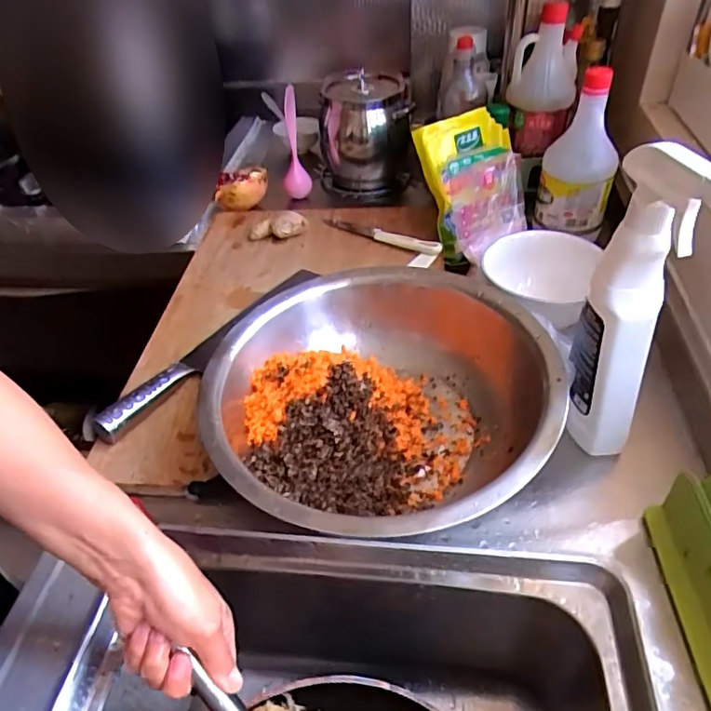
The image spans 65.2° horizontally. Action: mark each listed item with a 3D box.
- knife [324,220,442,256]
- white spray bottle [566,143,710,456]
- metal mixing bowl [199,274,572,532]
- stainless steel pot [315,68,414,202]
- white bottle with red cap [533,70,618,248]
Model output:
[{"bbox_3d":[0.035,-0.169,0.774,0.182,0.018,0.022,24,51,29],"label":"knife"},{"bbox_3d":[0.213,-0.037,0.446,0.048,0.250,0.084,-8,43,-1],"label":"white spray bottle"},{"bbox_3d":[0.022,0.044,0.506,0.289,0.086,0.291,-4,43,3],"label":"metal mixing bowl"},{"bbox_3d":[0.012,-0.365,0.923,0.154,0.155,0.146,-4,43,3],"label":"stainless steel pot"},{"bbox_3d":[0.278,-0.247,0.696,0.088,0.182,0.073,14,47,21],"label":"white bottle with red cap"}]

